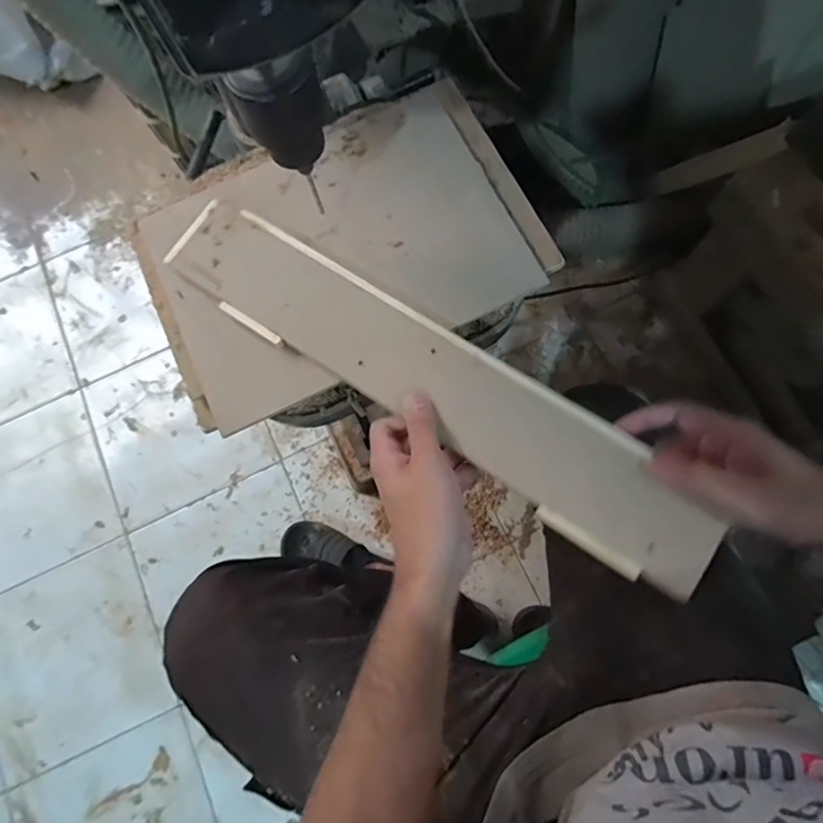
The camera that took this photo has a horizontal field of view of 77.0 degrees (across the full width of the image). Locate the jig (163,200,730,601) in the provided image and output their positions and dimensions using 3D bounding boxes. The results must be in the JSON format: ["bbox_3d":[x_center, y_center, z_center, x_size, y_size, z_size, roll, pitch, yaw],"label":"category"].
[{"bbox_3d":[0.014,-0.030,0.384,0.442,0.018,0.091,34,77,11],"label":"jig"}]

